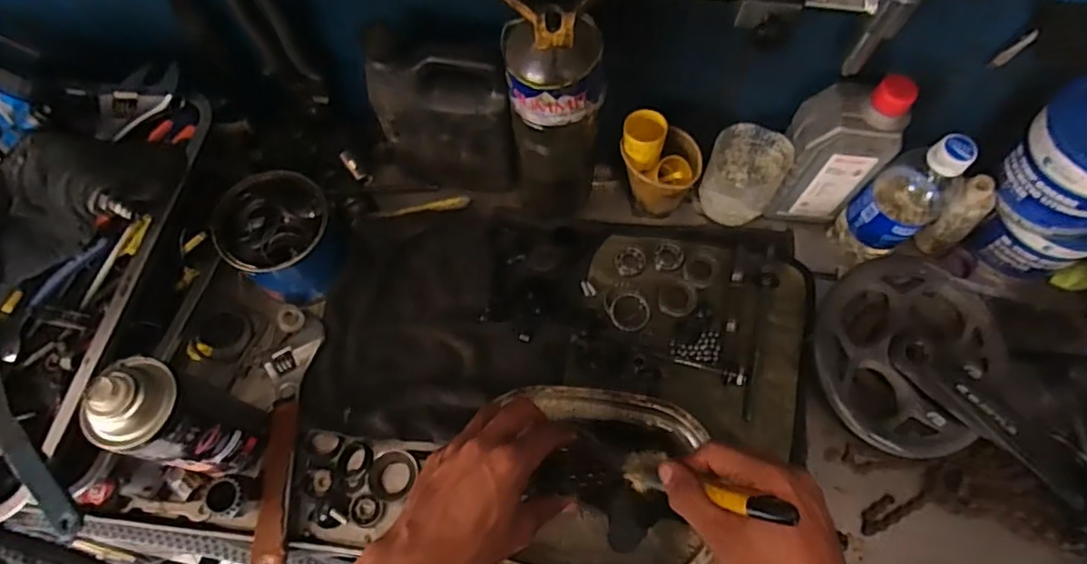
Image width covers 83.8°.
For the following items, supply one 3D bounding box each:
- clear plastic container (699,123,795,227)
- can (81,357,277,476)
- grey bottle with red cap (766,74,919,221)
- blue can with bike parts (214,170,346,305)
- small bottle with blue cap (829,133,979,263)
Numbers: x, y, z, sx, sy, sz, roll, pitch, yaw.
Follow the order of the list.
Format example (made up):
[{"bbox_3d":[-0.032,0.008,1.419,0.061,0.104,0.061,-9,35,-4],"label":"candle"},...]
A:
[{"bbox_3d":[0.196,-0.103,0.600,0.068,0.083,0.067,0,67,0],"label":"clear plastic container"},{"bbox_3d":[-0.276,0.110,0.469,0.060,0.182,0.065,15,68,7],"label":"can"},{"bbox_3d":[0.270,-0.123,0.564,0.077,0.165,0.051,6,67,3],"label":"grey bottle with red cap"},{"bbox_3d":[-0.247,-0.041,0.582,0.094,0.094,0.096,0,67,0],"label":"blue can with bike parts"},{"bbox_3d":[0.331,-0.076,0.561,0.057,0.168,0.058,0,67,0],"label":"small bottle with blue cap"}]

